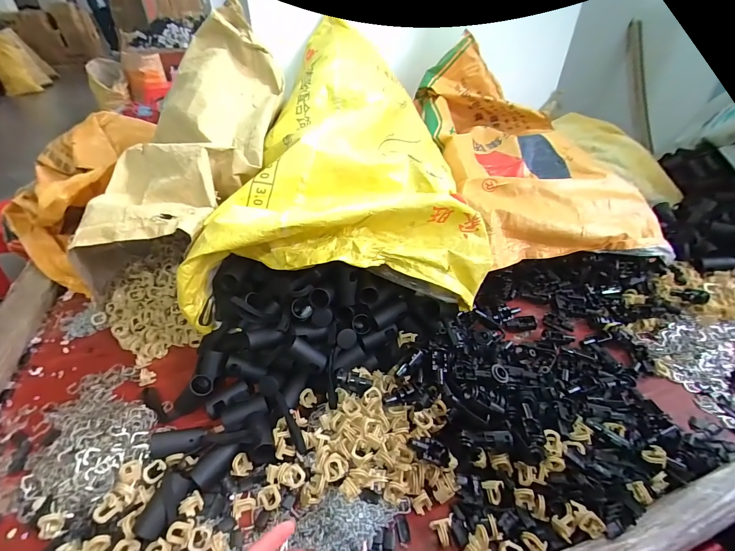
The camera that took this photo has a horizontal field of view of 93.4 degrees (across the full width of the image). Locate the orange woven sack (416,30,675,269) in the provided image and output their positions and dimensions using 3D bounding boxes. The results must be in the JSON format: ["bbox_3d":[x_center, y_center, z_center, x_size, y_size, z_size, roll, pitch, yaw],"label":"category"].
[{"bbox_3d":[0.365,-0.309,0.849,0.396,0.199,0.663,-6,54,-9],"label":"orange woven sack"}]

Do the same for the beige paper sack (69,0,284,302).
[{"bbox_3d":[-0.336,-0.264,0.694,0.285,0.209,0.601,5,62,5],"label":"beige paper sack"}]

